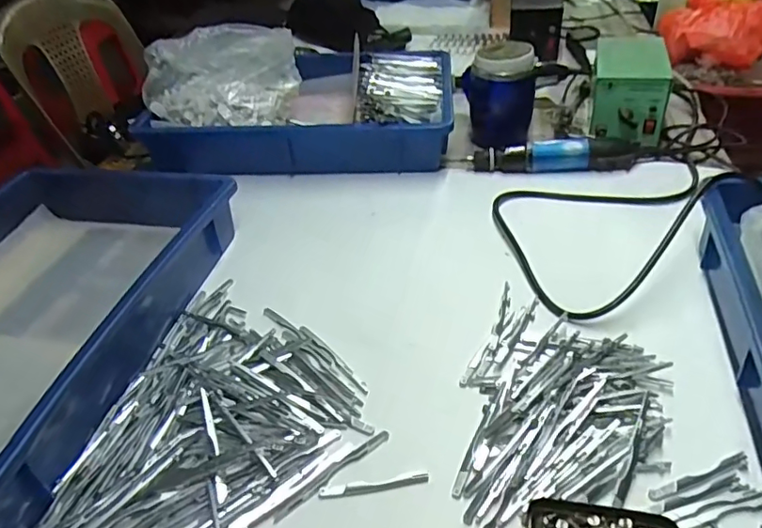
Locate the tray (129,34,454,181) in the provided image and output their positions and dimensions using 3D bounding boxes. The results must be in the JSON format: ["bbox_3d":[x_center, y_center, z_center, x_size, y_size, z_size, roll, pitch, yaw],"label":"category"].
[{"bbox_3d":[-0.101,-0.231,0.827,0.408,0.082,0.283,0,38,8],"label":"tray"}]

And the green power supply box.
[{"bbox_3d":[0.341,-0.247,0.775,0.095,0.100,0.160,7,40,16],"label":"green power supply box"}]

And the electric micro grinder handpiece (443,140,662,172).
[{"bbox_3d":[0.215,-0.142,0.717,0.257,0.033,0.035,1,38,9],"label":"electric micro grinder handpiece"}]

